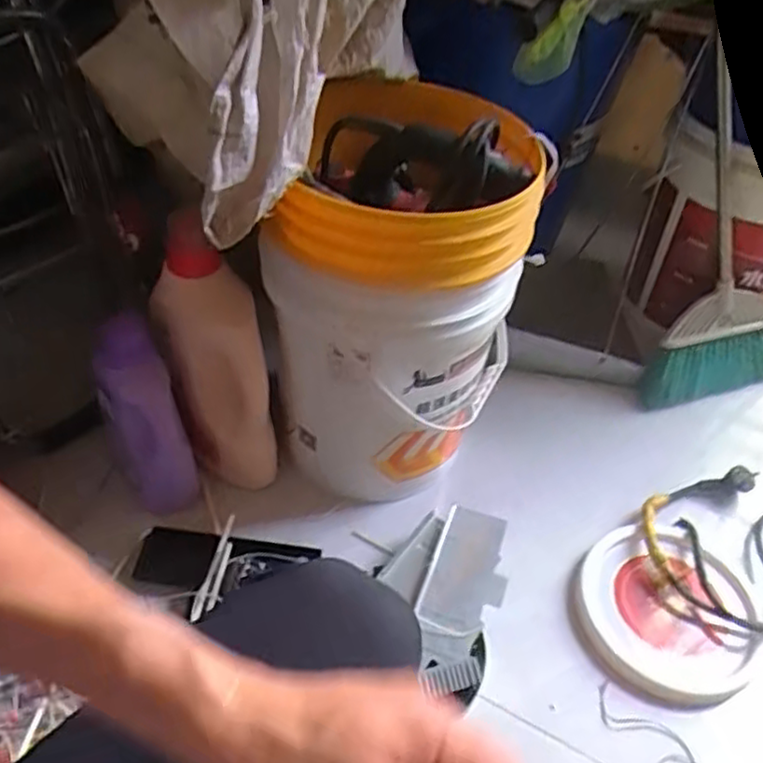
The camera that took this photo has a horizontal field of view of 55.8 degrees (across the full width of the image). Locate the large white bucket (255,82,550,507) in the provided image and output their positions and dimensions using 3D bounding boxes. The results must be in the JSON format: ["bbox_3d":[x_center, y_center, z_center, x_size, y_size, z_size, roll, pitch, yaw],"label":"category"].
[{"bbox_3d":[0.022,-0.094,0.899,0.275,0.455,0.284,12,45,6],"label":"large white bucket"}]

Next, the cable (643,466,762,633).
[{"bbox_3d":[0.497,0.212,0.944,0.280,0.064,0.252,-22,51,-25],"label":"cable"}]

